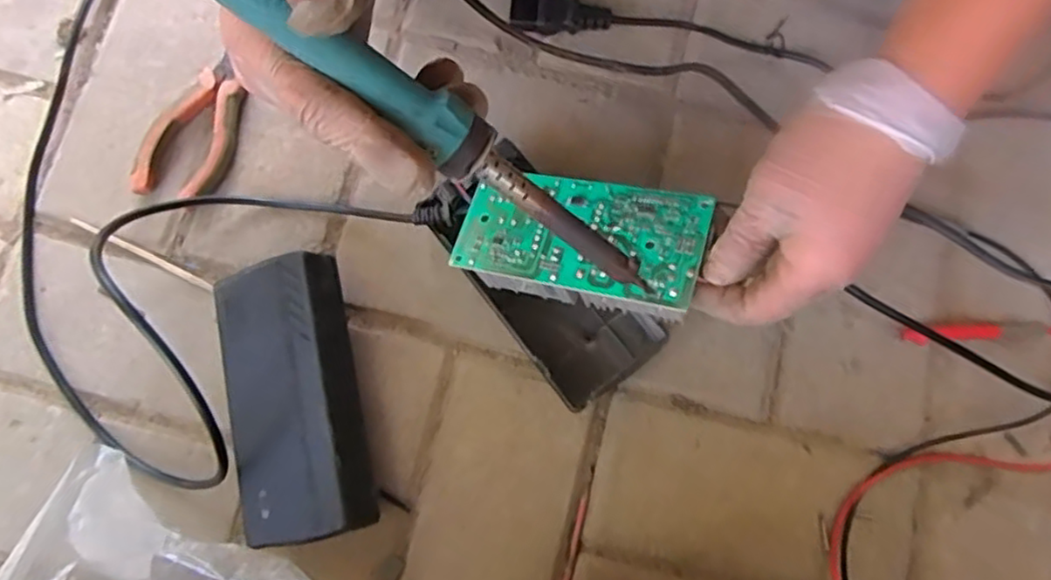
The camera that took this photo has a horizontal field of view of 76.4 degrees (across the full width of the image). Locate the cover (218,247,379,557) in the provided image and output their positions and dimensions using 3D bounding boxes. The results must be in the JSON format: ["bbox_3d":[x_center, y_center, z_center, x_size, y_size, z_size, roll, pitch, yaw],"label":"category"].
[{"bbox_3d":[-0.135,0.064,0.396,0.074,0.041,0.158,-18,77,19],"label":"cover"}]

